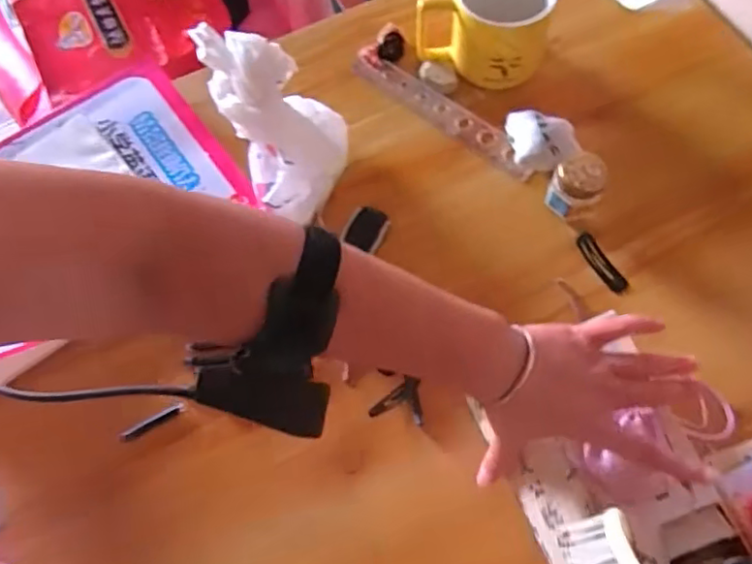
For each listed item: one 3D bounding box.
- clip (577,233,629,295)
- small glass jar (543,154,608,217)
[{"bbox_3d":[0.191,-0.016,0.522,0.017,0.010,0.058,-29,69,-9],"label":"clip"},{"bbox_3d":[0.166,-0.077,0.521,0.040,0.059,0.033,24,70,12],"label":"small glass jar"}]

